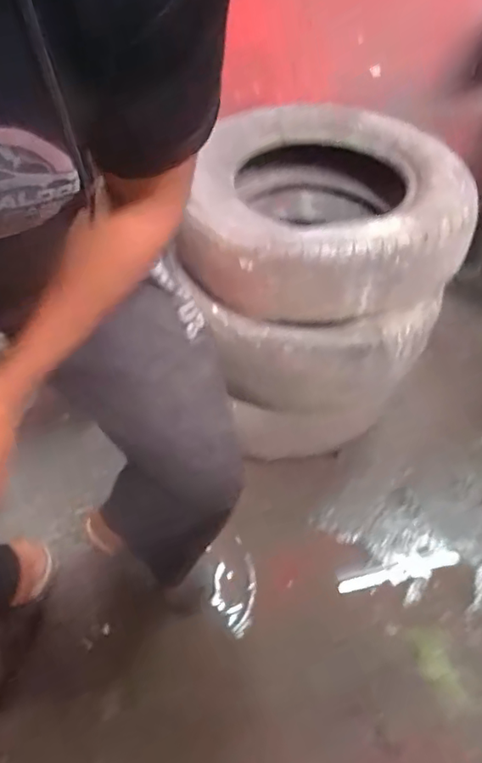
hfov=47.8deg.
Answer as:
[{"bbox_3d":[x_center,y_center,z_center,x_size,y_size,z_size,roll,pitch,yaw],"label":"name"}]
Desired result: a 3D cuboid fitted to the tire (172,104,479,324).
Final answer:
[{"bbox_3d":[0.170,-0.318,1.011,0.477,0.164,0.477,16,49,14],"label":"tire"}]

